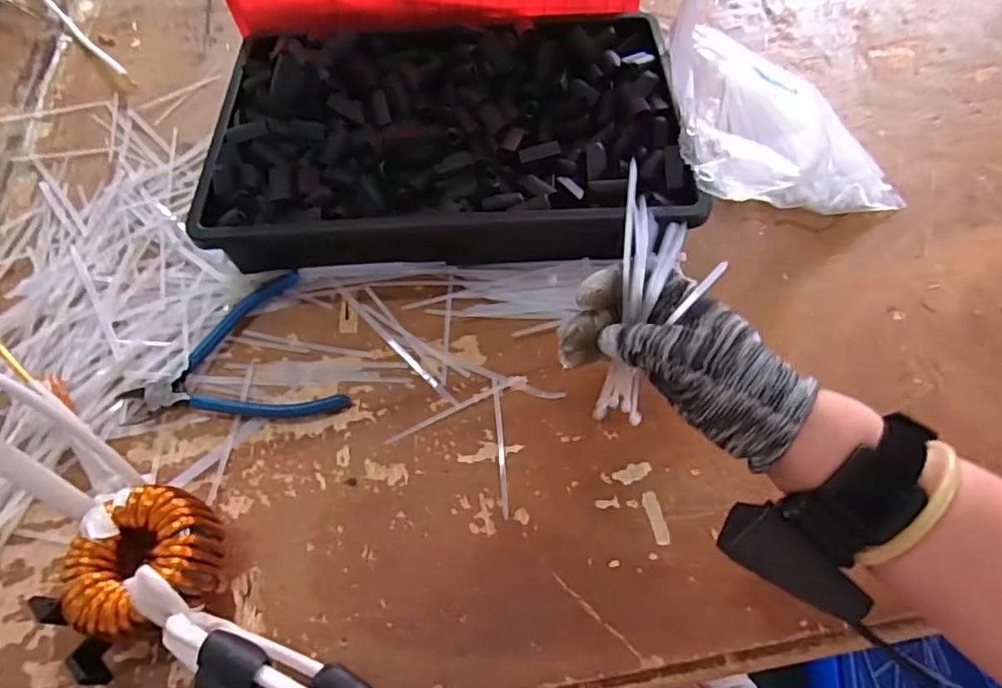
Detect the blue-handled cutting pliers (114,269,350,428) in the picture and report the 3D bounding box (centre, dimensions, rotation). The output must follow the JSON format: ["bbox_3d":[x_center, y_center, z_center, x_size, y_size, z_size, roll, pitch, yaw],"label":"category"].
[{"bbox_3d":[-0.185,-0.001,0.428,0.148,0.013,0.115,-3,60,1],"label":"blue-handled cutting pliers"}]

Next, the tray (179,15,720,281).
[{"bbox_3d":[-0.042,-0.168,0.484,0.363,0.070,0.239,-2,60,1],"label":"tray"}]

